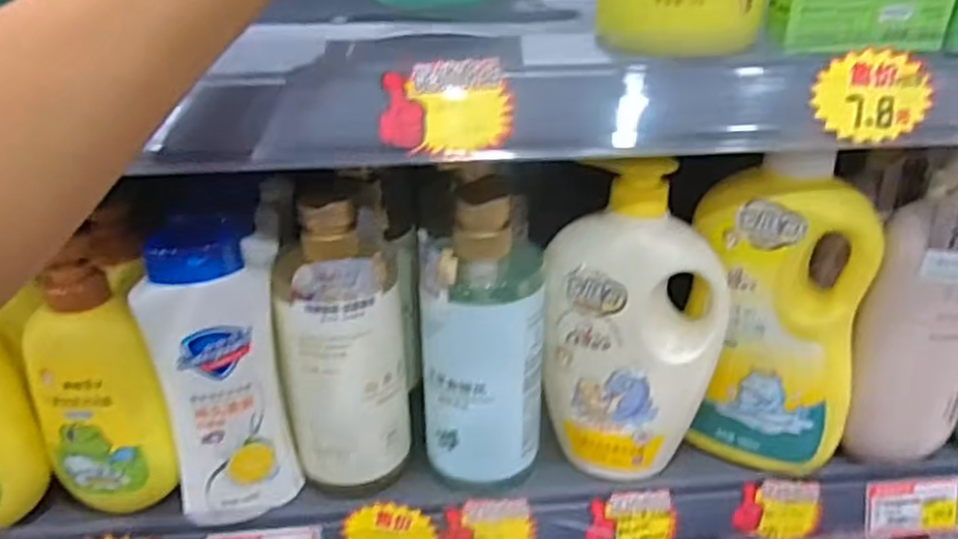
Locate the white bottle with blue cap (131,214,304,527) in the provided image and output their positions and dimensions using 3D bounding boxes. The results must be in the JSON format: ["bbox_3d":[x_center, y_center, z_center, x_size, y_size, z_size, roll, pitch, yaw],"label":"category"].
[{"bbox_3d":[-0.168,0.072,0.463,0.078,0.197,0.047,-11,26,-18],"label":"white bottle with blue cap"}]

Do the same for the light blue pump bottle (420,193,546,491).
[{"bbox_3d":[0.004,0.043,0.491,0.079,0.195,0.095,2,30,2],"label":"light blue pump bottle"}]

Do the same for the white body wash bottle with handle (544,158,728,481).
[{"bbox_3d":[0.103,0.040,0.482,0.117,0.211,0.055,5,30,9],"label":"white body wash bottle with handle"}]

